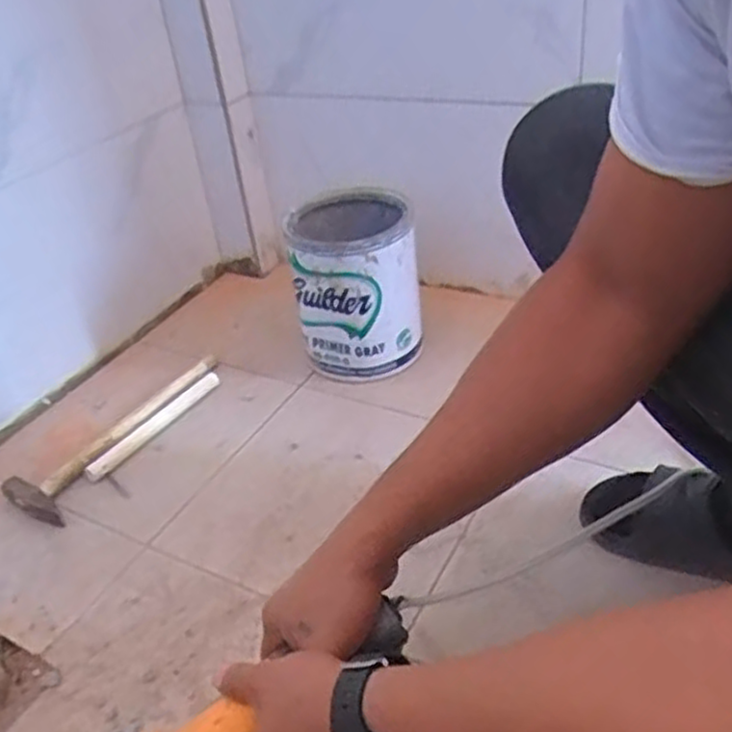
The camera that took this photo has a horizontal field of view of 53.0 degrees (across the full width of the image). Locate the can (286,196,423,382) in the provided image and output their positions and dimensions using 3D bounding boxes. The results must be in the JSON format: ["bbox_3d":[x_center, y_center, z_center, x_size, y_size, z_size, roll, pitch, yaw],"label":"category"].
[{"bbox_3d":[-0.014,-0.104,0.961,0.149,0.194,0.163,-5,35,4],"label":"can"}]

